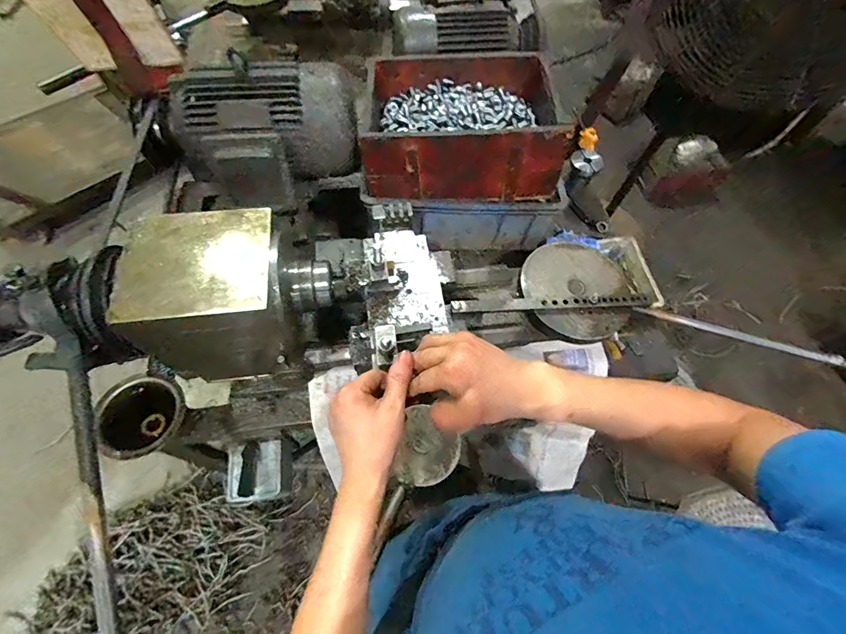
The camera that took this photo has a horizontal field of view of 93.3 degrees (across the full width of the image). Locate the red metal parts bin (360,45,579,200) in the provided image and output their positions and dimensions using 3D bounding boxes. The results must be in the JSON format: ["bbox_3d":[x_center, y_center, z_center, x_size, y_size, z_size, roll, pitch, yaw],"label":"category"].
[{"bbox_3d":[0.068,-0.368,0.760,0.342,0.141,0.264,0,62,-3],"label":"red metal parts bin"}]

